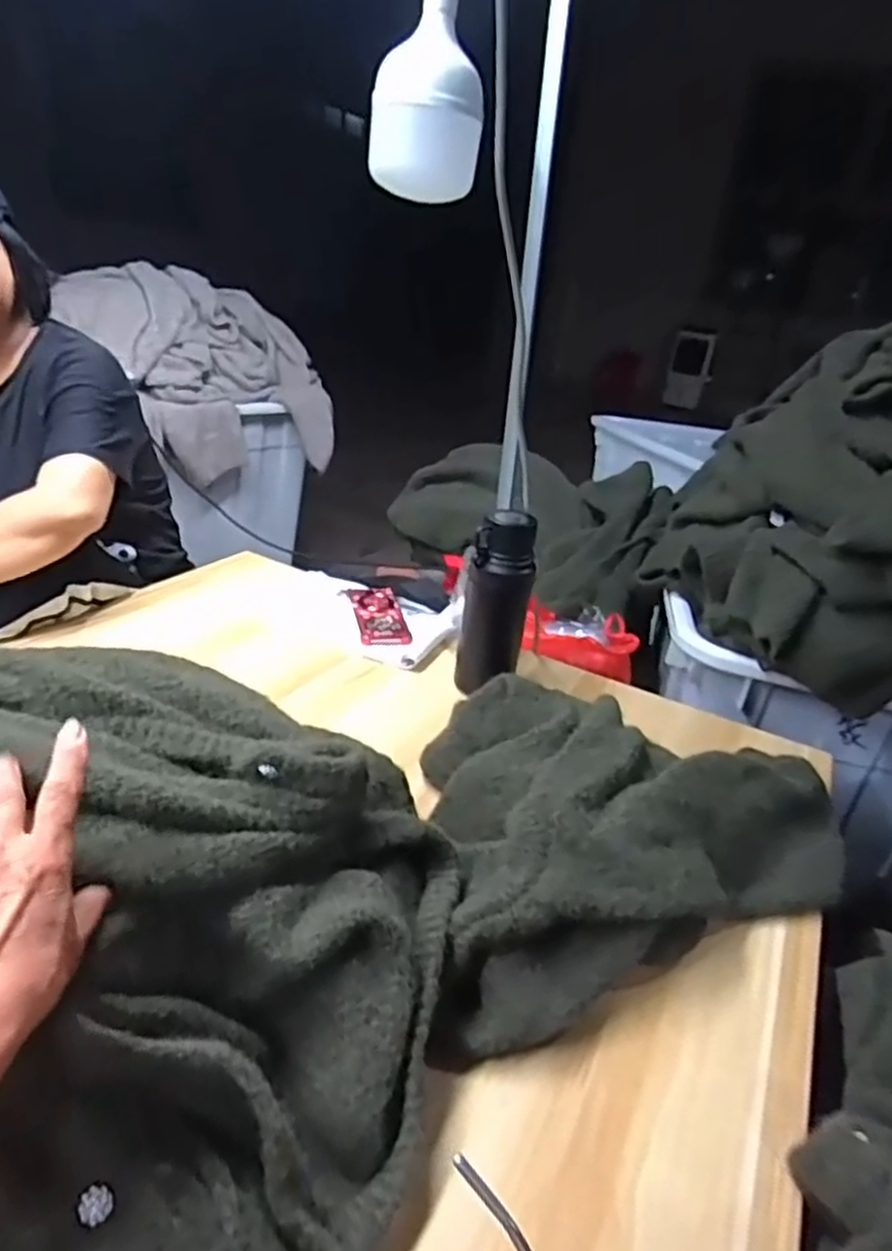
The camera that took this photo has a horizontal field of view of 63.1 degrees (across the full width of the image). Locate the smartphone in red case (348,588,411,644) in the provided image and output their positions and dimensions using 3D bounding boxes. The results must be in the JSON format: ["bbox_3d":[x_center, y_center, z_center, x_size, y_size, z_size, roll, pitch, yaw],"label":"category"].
[{"bbox_3d":[-0.101,-0.016,1.114,0.072,0.018,0.165,-1,28,-15],"label":"smartphone in red case"}]

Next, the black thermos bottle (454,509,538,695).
[{"bbox_3d":[0.064,-0.025,0.940,0.083,0.227,0.077,7,27,0],"label":"black thermos bottle"}]

